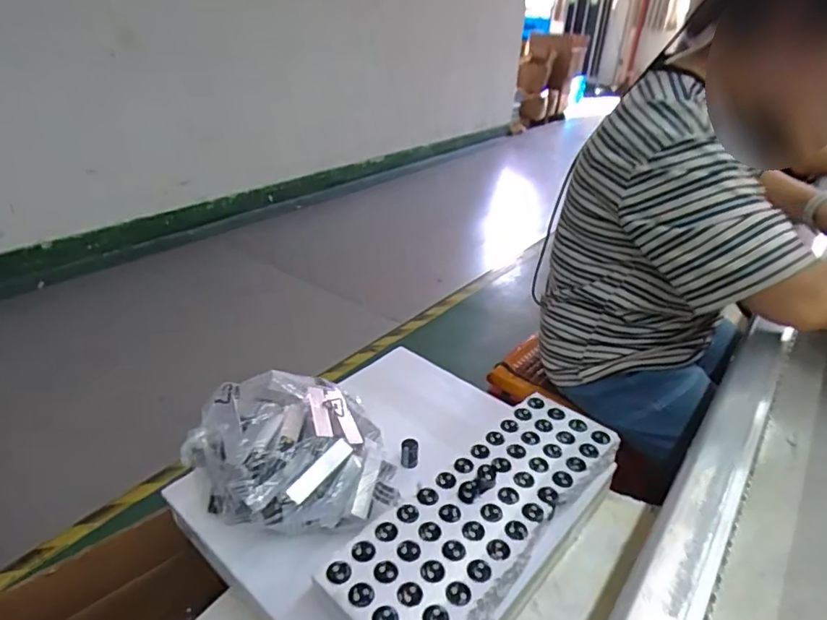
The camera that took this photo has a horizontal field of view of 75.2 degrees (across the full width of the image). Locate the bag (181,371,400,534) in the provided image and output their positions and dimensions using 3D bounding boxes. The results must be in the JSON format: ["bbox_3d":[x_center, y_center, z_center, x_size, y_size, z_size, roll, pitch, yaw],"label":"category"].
[{"bbox_3d":[-0.139,0.160,0.609,0.217,0.109,0.164,-4,30,-12],"label":"bag"}]

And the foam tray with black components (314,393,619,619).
[{"bbox_3d":[0.085,0.216,0.593,0.129,0.038,0.384,26,37,34],"label":"foam tray with black components"}]

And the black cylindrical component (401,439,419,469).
[{"bbox_3d":[-0.005,0.181,0.681,0.021,0.036,0.019,3,30,0],"label":"black cylindrical component"}]

